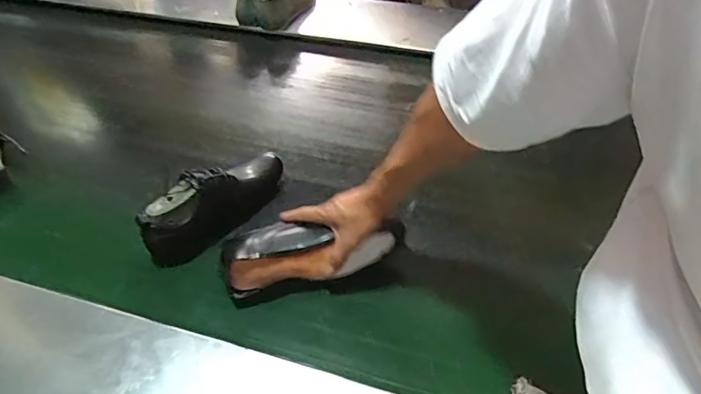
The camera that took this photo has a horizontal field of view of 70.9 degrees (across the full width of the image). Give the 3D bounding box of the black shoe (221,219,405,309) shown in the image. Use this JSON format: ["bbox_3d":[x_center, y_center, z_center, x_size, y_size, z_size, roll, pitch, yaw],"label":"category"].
[{"bbox_3d":[-0.052,0.080,0.719,0.269,0.087,0.095,-8,47,-4],"label":"black shoe"}]

